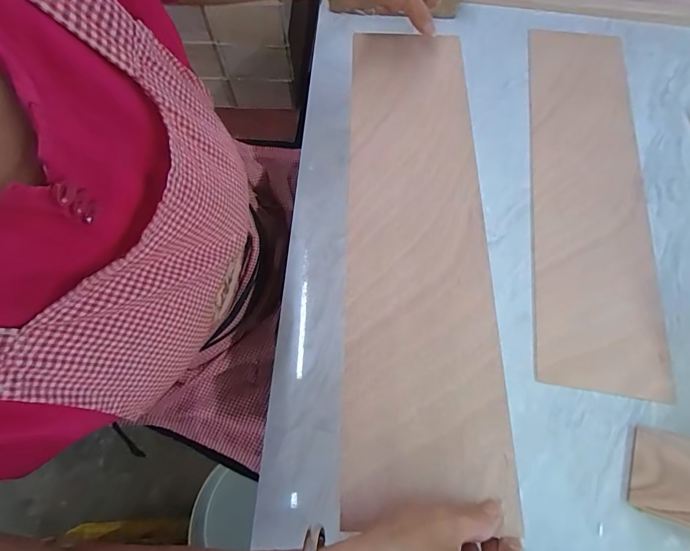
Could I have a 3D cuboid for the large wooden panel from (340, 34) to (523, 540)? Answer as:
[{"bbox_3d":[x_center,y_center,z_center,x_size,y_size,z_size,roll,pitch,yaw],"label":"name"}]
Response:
[{"bbox_3d":[0.076,-0.057,0.402,0.138,0.010,0.529,2,68,2],"label":"large wooden panel"}]

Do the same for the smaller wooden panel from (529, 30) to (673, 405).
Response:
[{"bbox_3d":[0.318,-0.127,0.508,0.135,0.008,0.546,8,67,5],"label":"smaller wooden panel"}]

